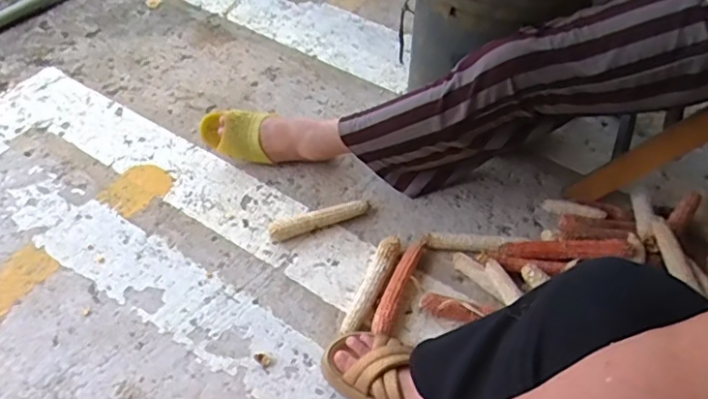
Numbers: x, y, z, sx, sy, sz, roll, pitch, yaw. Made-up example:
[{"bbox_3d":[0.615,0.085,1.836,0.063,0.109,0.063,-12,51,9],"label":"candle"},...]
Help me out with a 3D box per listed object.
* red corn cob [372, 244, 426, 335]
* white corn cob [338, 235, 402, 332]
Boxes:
[{"bbox_3d":[0.073,0.138,0.892,0.033,0.030,0.197,18,50,12],"label":"red corn cob"},{"bbox_3d":[0.028,0.138,0.893,0.040,0.042,0.186,22,51,15],"label":"white corn cob"}]

